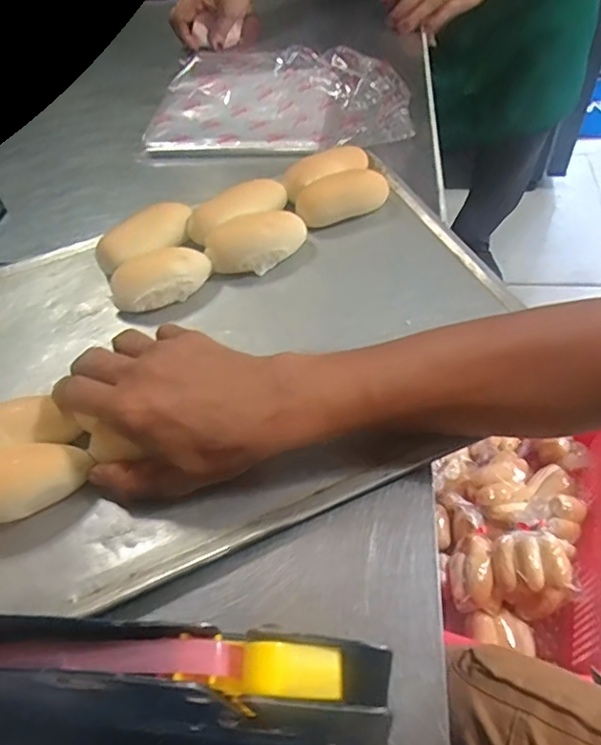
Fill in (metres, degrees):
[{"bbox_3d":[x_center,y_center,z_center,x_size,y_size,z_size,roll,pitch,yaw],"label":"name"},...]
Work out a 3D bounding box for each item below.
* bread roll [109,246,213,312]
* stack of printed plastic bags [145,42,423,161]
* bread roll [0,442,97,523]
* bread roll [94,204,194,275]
[{"bbox_3d":[-0.112,-0.074,0.454,0.080,0.033,0.040,-18,53,-8],"label":"bread roll"},{"bbox_3d":[-0.021,-0.302,0.619,0.275,0.019,0.187,5,59,10],"label":"stack of printed plastic bags"},{"bbox_3d":[-0.170,0.068,0.346,0.079,0.034,0.043,-16,52,-7],"label":"bread roll"},{"bbox_3d":[-0.129,-0.110,0.483,0.089,0.033,0.044,-34,58,-20],"label":"bread roll"}]

